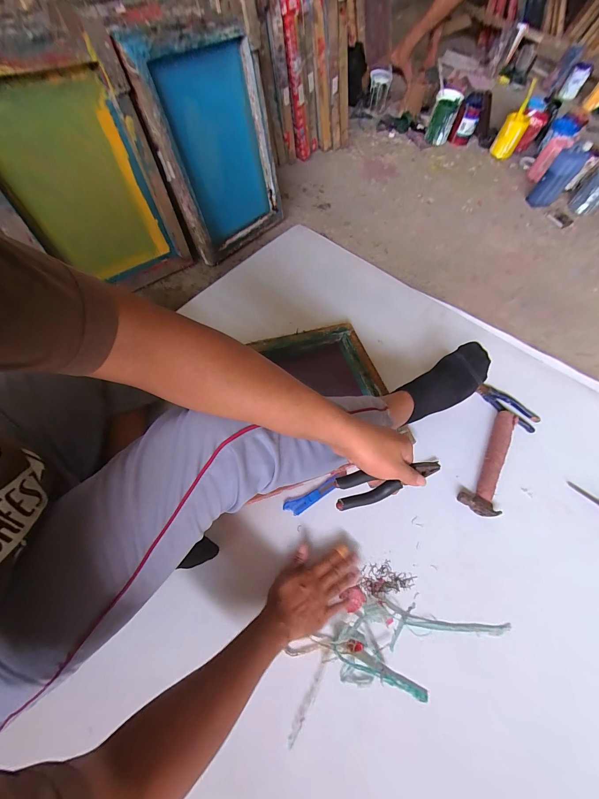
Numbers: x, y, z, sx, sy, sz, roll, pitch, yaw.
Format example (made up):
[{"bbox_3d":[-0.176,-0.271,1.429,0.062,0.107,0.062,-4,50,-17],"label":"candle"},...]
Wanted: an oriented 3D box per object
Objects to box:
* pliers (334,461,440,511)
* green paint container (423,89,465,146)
[{"bbox_3d":[0.119,0.113,0.408,0.144,0.017,0.050,-7,107,-11],"label":"pliers"},{"bbox_3d":[0.594,-1.172,1.247,0.109,0.136,0.102,23,63,7],"label":"green paint container"}]

